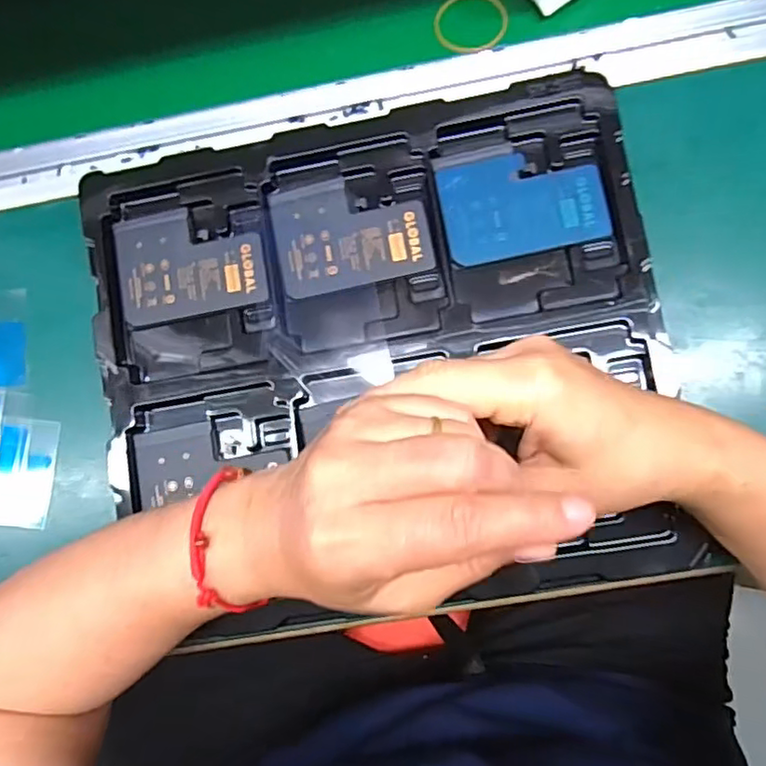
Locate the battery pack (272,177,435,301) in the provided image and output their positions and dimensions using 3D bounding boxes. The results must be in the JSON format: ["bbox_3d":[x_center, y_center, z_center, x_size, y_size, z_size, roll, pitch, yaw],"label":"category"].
[{"bbox_3d":[-0.018,-0.089,0.354,0.089,0.004,0.065,-11,86,4],"label":"battery pack"}]

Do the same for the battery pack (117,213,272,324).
[{"bbox_3d":[-0.115,-0.073,0.361,0.088,0.004,0.064,-11,86,4],"label":"battery pack"}]

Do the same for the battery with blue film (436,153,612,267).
[{"bbox_3d":[0.080,-0.103,0.345,0.089,0.004,0.058,-11,86,4],"label":"battery with blue film"}]

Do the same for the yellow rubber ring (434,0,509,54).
[{"bbox_3d":[0.058,-0.237,0.396,0.045,0.005,0.042,1,94,8],"label":"yellow rubber ring"}]

